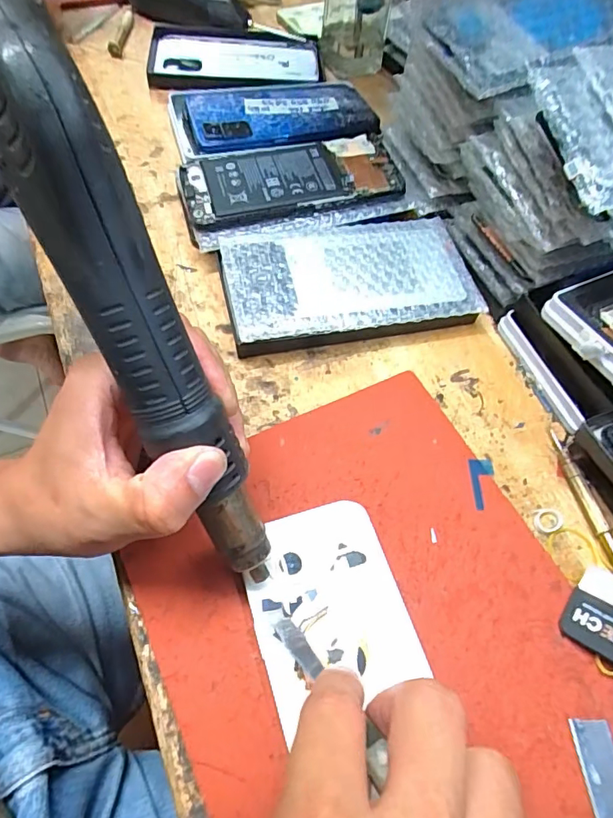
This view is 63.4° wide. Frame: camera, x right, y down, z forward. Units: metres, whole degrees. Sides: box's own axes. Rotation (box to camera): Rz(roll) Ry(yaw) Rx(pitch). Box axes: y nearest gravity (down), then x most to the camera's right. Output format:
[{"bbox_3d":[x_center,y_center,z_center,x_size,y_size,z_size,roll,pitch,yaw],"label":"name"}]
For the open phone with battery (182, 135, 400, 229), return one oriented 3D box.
[{"bbox_3d":[-0.012,-0.172,0.373,0.157,0.016,0.070,-12,64,-9],"label":"open phone with battery"}]

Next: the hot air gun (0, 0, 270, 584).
[{"bbox_3d":[-0.062,-0.027,0.191,0.035,0.223,0.048,-26,26,-15],"label":"hot air gun"}]

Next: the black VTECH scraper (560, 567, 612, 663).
[{"bbox_3d":[0.150,0.101,0.242,0.038,0.005,0.040,26,65,33],"label":"black VTECH scraper"}]

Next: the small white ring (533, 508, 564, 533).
[{"bbox_3d":[0.136,0.062,0.278,0.016,0.004,0.013,-1,60,-5],"label":"small white ring"}]

